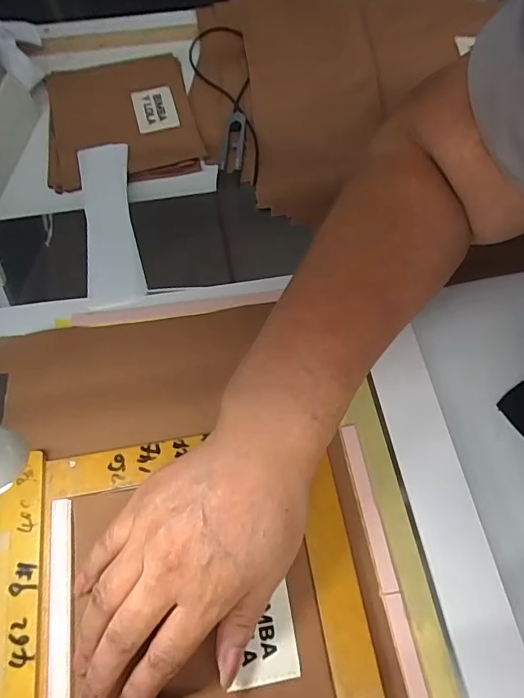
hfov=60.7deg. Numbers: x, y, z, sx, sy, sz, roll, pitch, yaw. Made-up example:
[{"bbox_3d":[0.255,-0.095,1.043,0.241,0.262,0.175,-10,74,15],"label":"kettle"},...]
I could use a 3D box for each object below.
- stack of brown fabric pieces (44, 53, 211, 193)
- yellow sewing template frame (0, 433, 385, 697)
[{"bbox_3d":[-0.143,-0.238,0.451,0.142,0.016,0.176,-14,65,-6],"label":"stack of brown fabric pieces"},{"bbox_3d":[-0.040,0.165,0.243,0.199,0.009,0.236,-7,65,-7],"label":"yellow sewing template frame"}]

